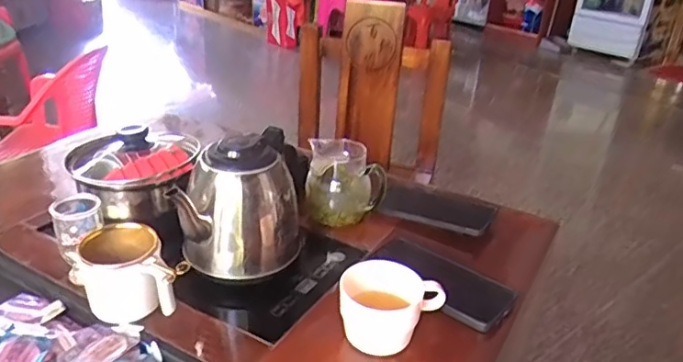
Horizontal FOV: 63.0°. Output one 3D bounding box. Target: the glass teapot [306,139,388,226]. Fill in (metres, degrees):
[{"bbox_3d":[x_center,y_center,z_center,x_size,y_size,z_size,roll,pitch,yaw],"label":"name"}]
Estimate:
[{"bbox_3d":[0.005,0.001,0.744,0.100,0.102,0.101,4,26,0],"label":"glass teapot"}]

